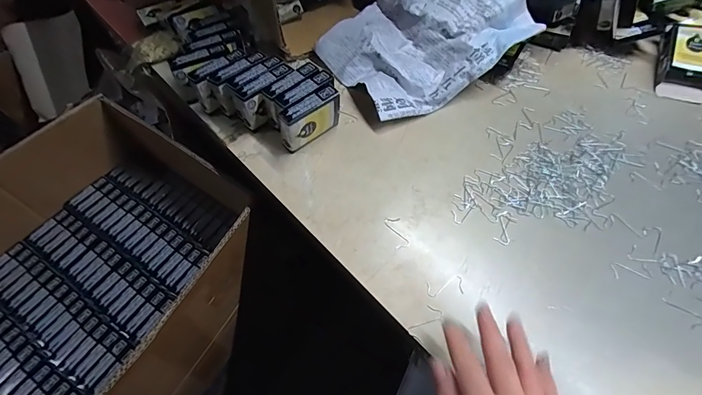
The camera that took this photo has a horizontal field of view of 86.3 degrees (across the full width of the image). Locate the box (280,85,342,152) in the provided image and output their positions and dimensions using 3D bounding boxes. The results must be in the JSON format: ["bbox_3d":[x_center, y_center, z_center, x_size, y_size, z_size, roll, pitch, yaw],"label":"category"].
[{"bbox_3d":[-0.046,-0.090,0.427,0.073,0.053,0.021,-34,62,-18],"label":"box"}]

